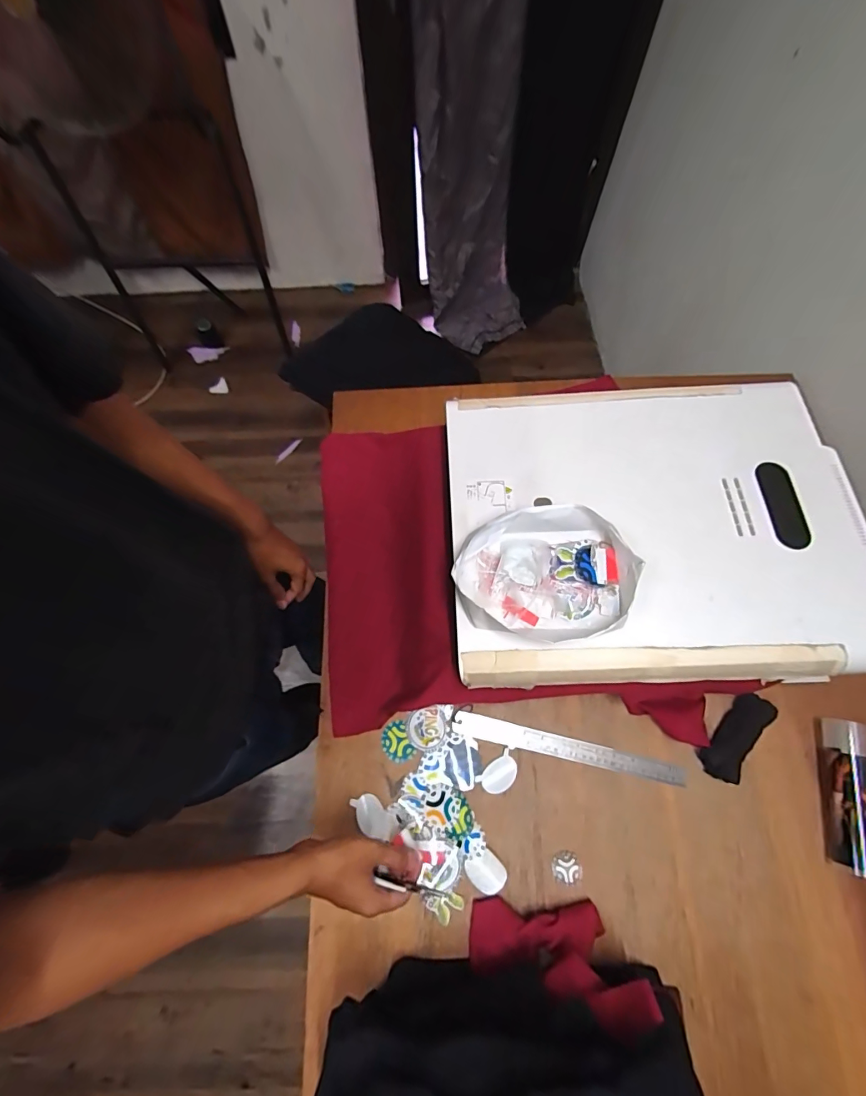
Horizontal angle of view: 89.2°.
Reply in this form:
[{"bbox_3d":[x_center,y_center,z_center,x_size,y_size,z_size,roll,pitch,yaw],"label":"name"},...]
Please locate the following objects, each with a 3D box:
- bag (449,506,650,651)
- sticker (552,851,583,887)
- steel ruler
[{"bbox_3d":[0.131,0.029,0.522,0.196,0.053,0.151,11,69,5],"label":"bag"},{"bbox_3d":[0.174,0.419,0.573,0.039,0.004,0.036,0,69,1],"label":"sticker"},{"bbox_3d":[0.189,0.286,0.625,0.321,0.005,0.031,12,63,6],"label":"steel ruler"}]

